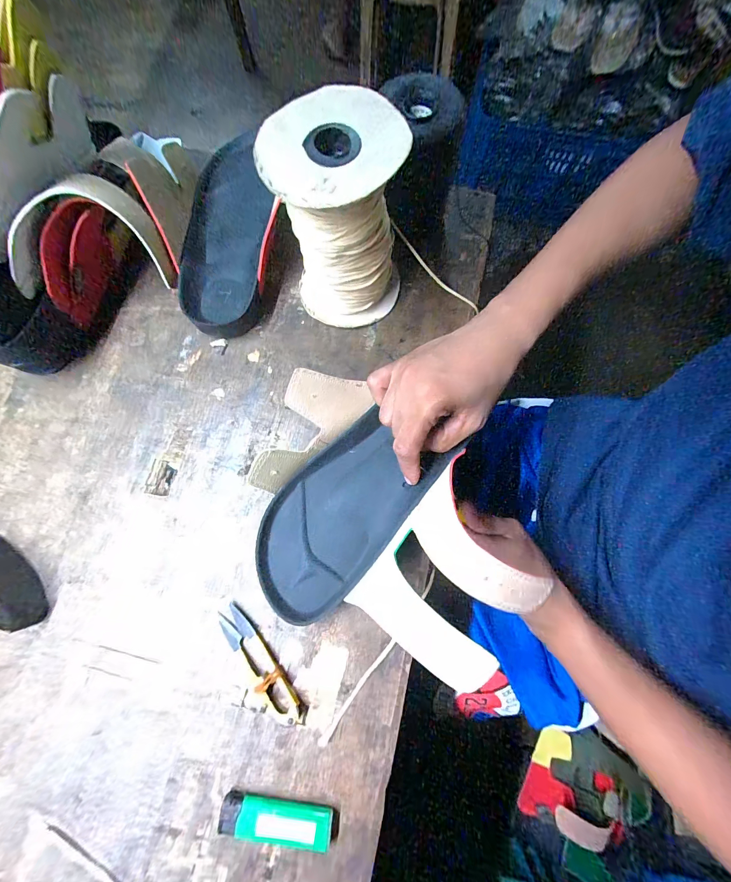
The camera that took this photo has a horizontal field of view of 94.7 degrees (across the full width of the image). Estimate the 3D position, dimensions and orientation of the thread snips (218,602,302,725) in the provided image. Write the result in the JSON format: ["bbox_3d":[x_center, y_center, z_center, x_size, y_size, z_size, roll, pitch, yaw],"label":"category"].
[{"bbox_3d":[-0.086,0.181,0.272,0.023,0.011,0.103,-41,78,-10],"label":"thread snips"}]

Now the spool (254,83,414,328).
[{"bbox_3d":[-0.021,-0.177,0.289,0.096,0.149,0.091,0,75,1],"label":"spool"}]

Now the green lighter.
[{"bbox_3d":[-0.065,0.277,0.245,0.081,0.014,0.021,7,75,2],"label":"green lighter"}]

